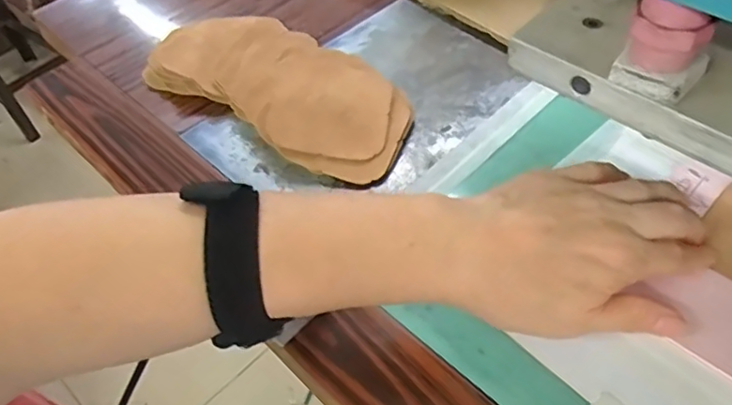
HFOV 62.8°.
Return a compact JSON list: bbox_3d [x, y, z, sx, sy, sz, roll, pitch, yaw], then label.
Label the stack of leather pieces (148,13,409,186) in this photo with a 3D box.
[{"bbox_3d":[-0.063,-0.090,0.450,0.221,0.026,0.104,30,58,27],"label":"stack of leather pieces"}]

